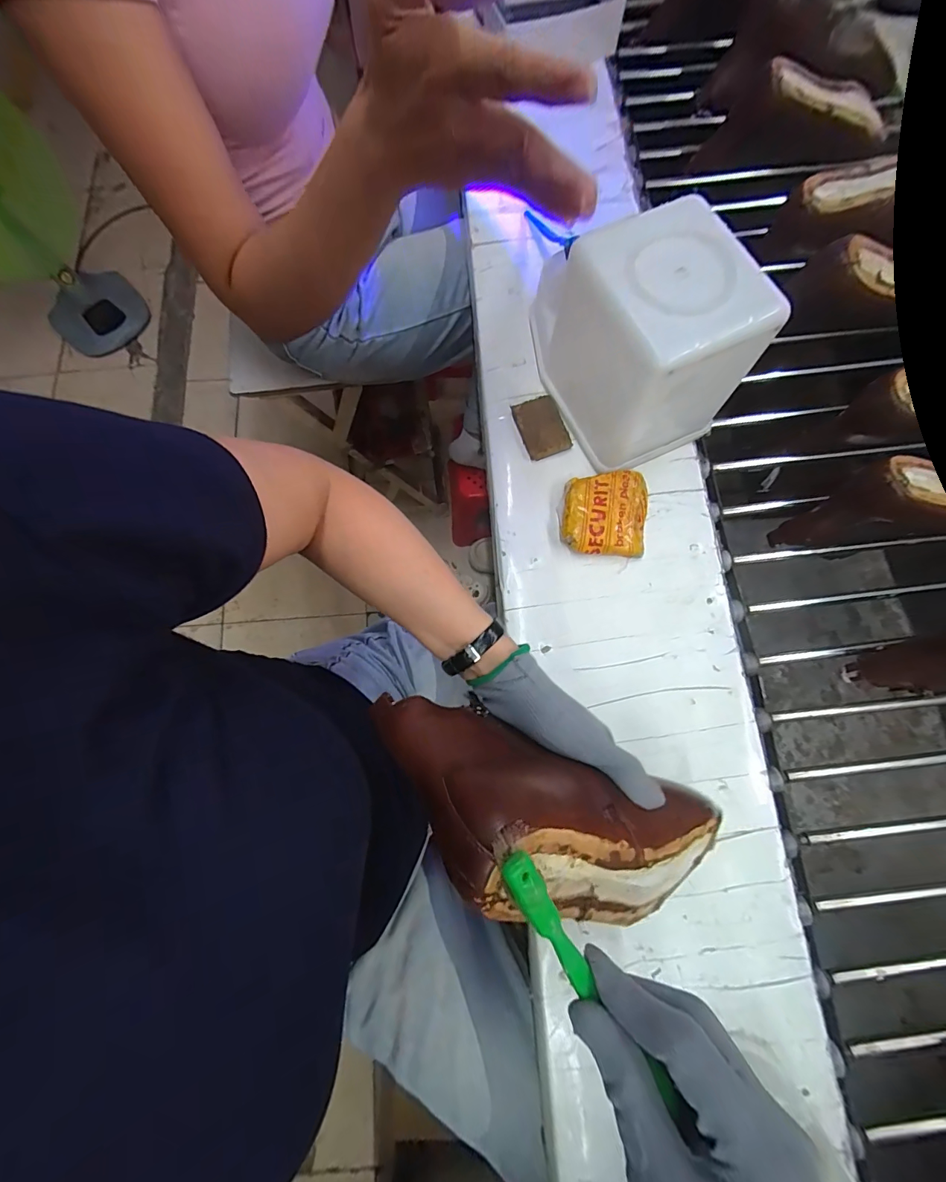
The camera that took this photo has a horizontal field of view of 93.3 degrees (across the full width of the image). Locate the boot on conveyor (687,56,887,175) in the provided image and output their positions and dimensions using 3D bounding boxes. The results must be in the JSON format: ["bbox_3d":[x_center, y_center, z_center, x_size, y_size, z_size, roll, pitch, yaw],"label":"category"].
[{"bbox_3d":[0.440,-0.646,0.611,0.247,0.103,0.082,-4,76,0],"label":"boot on conveyor"}]

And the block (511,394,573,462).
[{"bbox_3d":[0.075,-0.185,0.500,0.047,0.017,0.070,-23,75,10],"label":"block"}]

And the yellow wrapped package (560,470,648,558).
[{"bbox_3d":[0.140,-0.083,0.473,0.087,0.023,0.089,7,76,3],"label":"yellow wrapped package"}]

